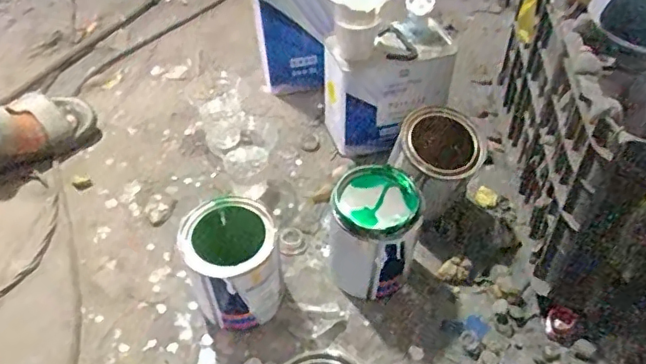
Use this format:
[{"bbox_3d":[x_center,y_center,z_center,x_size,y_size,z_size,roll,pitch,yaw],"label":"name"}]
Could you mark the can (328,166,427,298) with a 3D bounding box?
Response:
[{"bbox_3d":[0.059,0.067,0.682,0.102,0.139,0.106,-1,45,1],"label":"can"}]

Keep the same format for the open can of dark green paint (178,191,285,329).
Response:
[{"bbox_3d":[-0.104,0.100,0.657,0.098,0.130,0.103,-1,45,1],"label":"open can of dark green paint"}]

